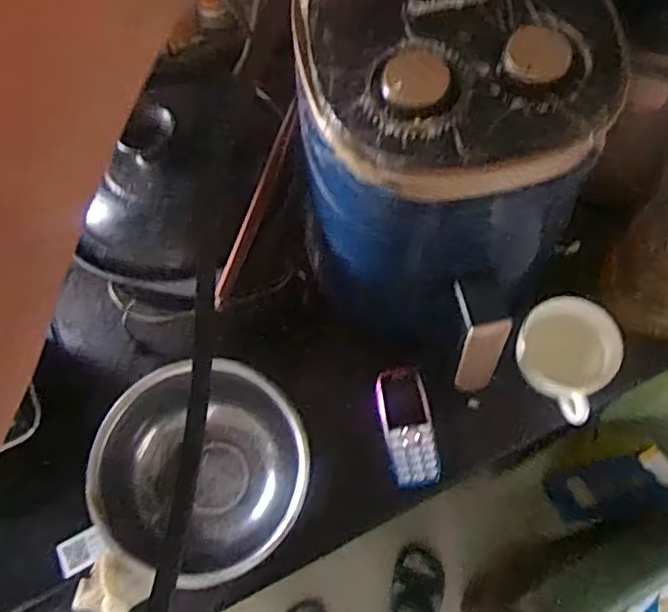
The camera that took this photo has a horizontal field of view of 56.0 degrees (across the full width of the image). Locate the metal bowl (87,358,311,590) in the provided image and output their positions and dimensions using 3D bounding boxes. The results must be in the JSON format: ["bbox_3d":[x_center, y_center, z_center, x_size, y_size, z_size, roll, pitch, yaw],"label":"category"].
[{"bbox_3d":[-0.113,0.149,0.558,0.179,0.074,0.182,-1,65,3],"label":"metal bowl"}]

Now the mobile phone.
[{"bbox_3d":[0.068,0.109,0.584,0.046,0.012,0.111,-11,65,-2],"label":"mobile phone"}]

